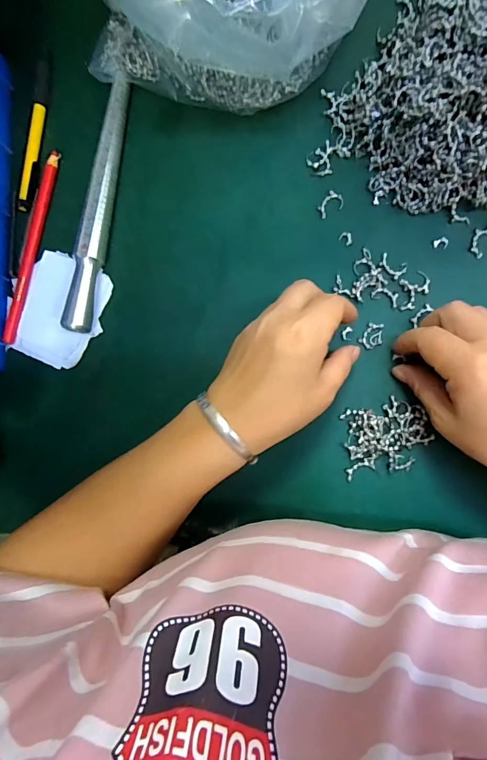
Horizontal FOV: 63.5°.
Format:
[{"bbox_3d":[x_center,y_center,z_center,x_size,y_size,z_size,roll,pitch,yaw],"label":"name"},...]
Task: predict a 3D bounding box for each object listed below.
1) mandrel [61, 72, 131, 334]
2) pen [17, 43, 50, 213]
[{"bbox_3d":[-0.115,-0.142,0.317,0.018,0.023,0.207,11,90,6],"label":"mandrel"},{"bbox_3d":[-0.177,-0.214,0.335,0.013,0.009,0.139,7,89,6],"label":"pen"}]

